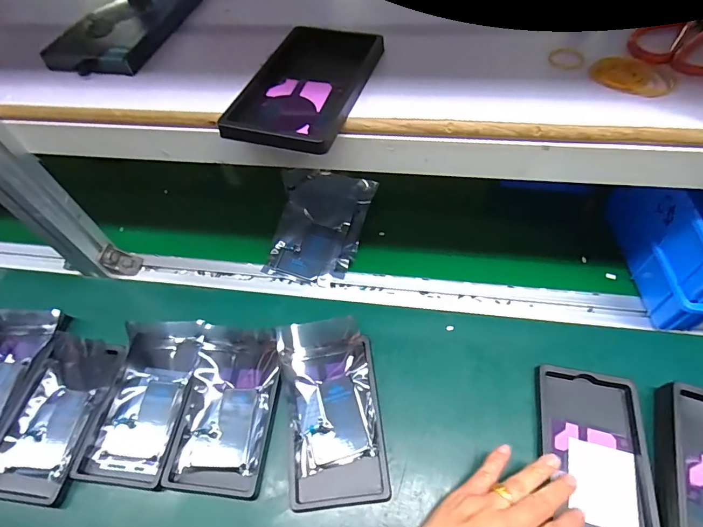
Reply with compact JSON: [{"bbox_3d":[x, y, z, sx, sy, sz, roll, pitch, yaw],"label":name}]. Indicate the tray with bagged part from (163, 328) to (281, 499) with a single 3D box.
[{"bbox_3d":[-0.127,0.145,0.417,0.094,0.025,0.155,3,55,7],"label":"tray with bagged part"}]

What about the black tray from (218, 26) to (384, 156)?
[{"bbox_3d":[-0.037,-0.158,0.355,0.096,0.015,0.163,13,57,14],"label":"black tray"}]

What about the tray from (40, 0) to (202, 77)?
[{"bbox_3d":[-0.237,-0.257,0.432,0.094,0.030,0.175,8,56,11],"label":"tray"}]

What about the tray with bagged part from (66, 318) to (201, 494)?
[{"bbox_3d":[-0.219,0.140,0.426,0.092,0.030,0.157,3,55,8],"label":"tray with bagged part"}]

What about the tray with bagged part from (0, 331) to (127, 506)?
[{"bbox_3d":[-0.315,0.153,0.422,0.095,0.034,0.159,6,55,10],"label":"tray with bagged part"}]

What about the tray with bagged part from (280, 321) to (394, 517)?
[{"bbox_3d":[-0.019,0.143,0.410,0.095,0.029,0.176,-9,54,-1],"label":"tray with bagged part"}]

